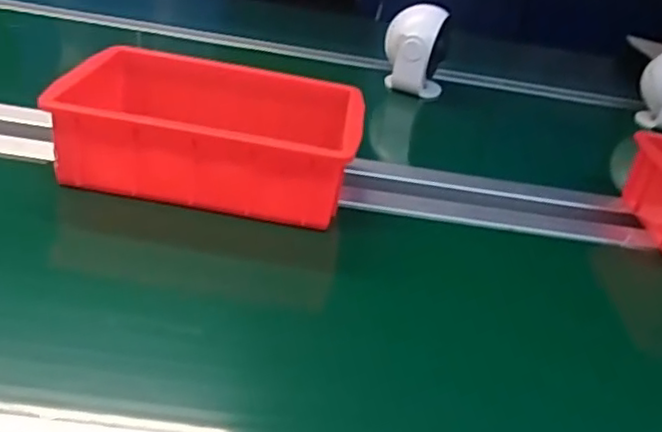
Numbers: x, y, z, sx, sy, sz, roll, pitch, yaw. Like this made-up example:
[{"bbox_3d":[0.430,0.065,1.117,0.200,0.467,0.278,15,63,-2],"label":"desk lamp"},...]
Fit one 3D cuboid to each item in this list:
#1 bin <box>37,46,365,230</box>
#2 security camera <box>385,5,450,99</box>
[{"bbox_3d":[-0.131,-0.097,0.729,0.314,0.081,0.218,9,29,-2],"label":"bin"},{"bbox_3d":[0.138,-0.271,1.096,0.108,0.129,0.078,10,29,0],"label":"security camera"}]

